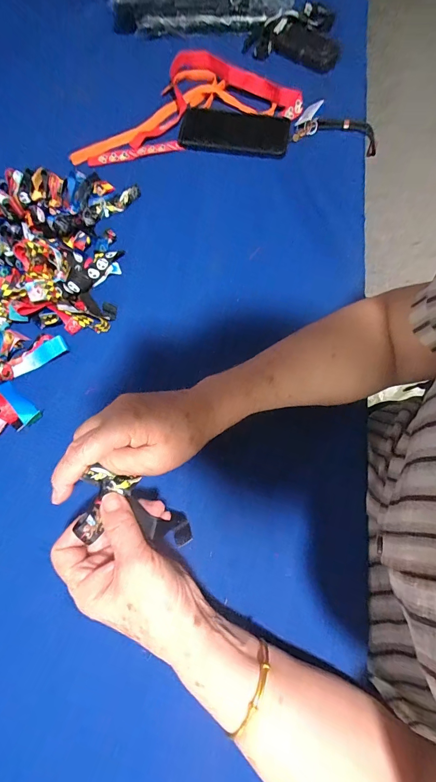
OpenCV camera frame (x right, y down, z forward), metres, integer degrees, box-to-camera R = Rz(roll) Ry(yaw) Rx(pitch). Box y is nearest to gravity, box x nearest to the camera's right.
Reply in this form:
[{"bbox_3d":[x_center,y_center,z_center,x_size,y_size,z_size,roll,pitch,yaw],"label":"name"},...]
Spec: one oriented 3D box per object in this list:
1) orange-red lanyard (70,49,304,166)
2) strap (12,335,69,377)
[{"bbox_3d":[-0.068,-0.462,0.550,0.346,0.030,0.176,-20,71,-7],"label":"orange-red lanyard"},{"bbox_3d":[-0.212,-0.040,0.415,0.070,0.010,0.022,-28,72,8],"label":"strap"}]

